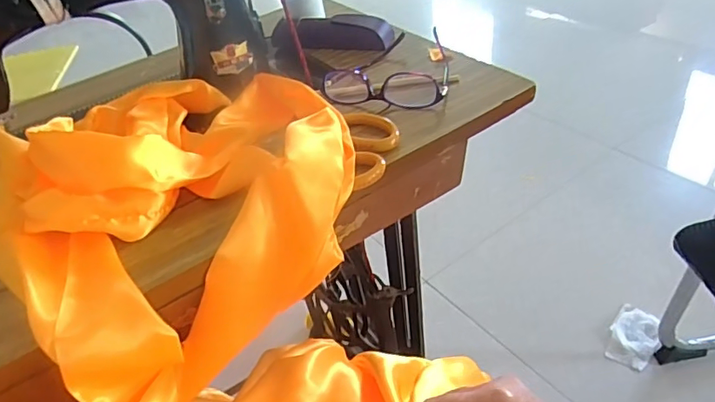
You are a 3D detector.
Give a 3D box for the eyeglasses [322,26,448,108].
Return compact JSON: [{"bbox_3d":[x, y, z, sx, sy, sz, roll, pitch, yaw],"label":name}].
[{"bbox_3d":[0.039,-0.147,0.565,0.135,0.034,0.129,9,43,20],"label":"eyeglasses"}]

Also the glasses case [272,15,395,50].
[{"bbox_3d":[-0.027,-0.215,0.652,0.153,0.033,0.058,9,43,19],"label":"glasses case"}]

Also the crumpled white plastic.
[{"bbox_3d":[0.595,0.290,1.112,0.099,0.042,0.144,26,50,34],"label":"crumpled white plastic"}]

